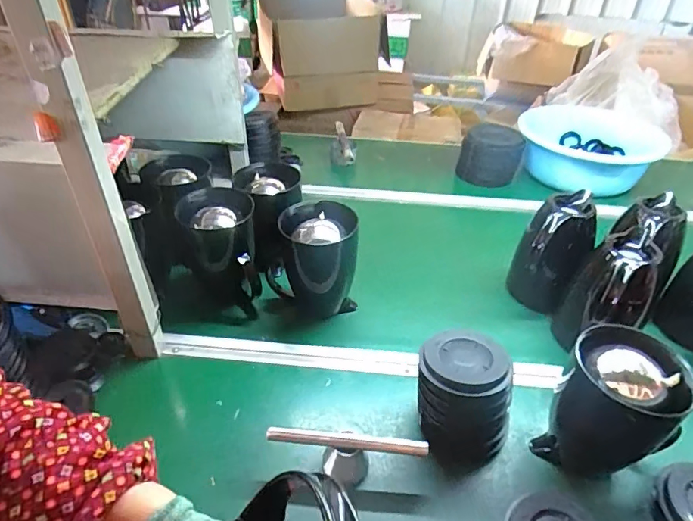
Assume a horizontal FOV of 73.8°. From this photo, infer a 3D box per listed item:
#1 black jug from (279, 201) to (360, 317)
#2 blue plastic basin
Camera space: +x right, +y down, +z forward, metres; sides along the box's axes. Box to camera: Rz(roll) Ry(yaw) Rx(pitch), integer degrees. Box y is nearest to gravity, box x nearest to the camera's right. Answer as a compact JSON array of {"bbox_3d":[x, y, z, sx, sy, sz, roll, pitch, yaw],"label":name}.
[{"bbox_3d":[-0.051,0.002,0.808,0.128,0.182,0.114,-7,38,-11],"label":"black jug"},{"bbox_3d":[0.672,-0.305,1.298,0.361,0.155,0.361,3,39,-2],"label":"blue plastic basin"}]

